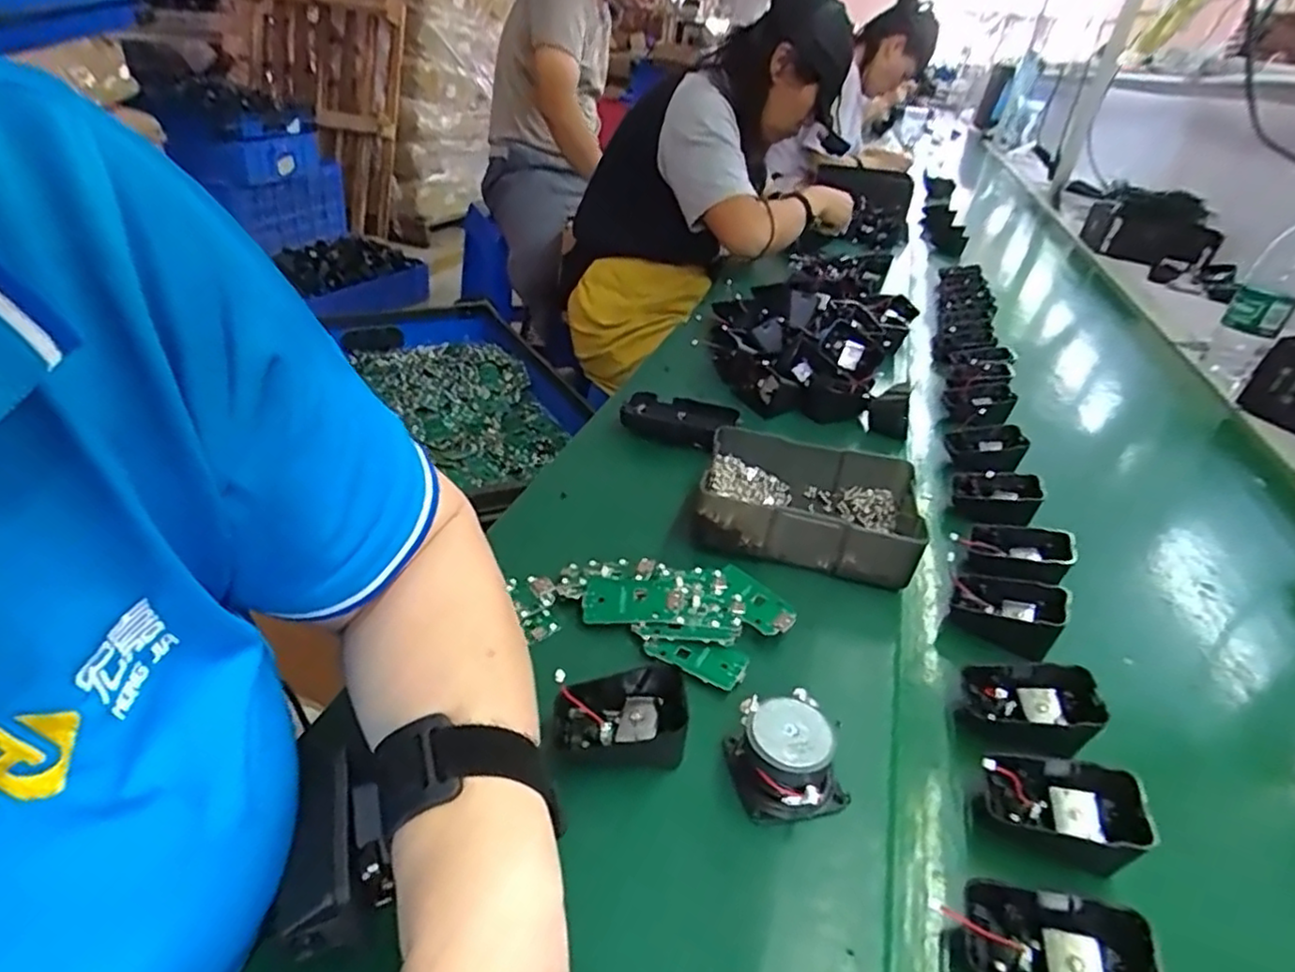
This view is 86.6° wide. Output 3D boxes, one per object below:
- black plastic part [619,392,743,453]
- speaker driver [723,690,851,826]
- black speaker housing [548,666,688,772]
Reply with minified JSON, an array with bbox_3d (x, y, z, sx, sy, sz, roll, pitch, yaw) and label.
[{"bbox_3d":[0.028,-0.066,0.655,0.102,0.022,0.053,20,38,23],"label":"black plastic part"},{"bbox_3d":[0.069,0.135,0.347,0.049,0.033,0.050,-6,35,-10],"label":"speaker driver"},{"bbox_3d":[-0.015,0.118,0.364,0.070,0.035,0.042,5,35,6],"label":"black speaker housing"}]

